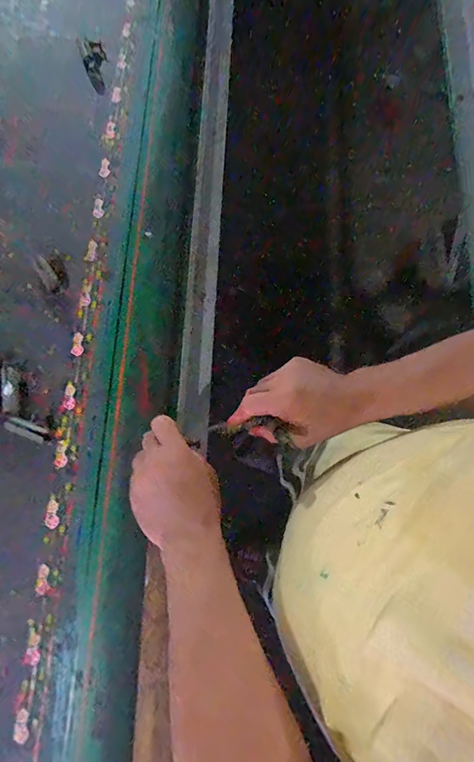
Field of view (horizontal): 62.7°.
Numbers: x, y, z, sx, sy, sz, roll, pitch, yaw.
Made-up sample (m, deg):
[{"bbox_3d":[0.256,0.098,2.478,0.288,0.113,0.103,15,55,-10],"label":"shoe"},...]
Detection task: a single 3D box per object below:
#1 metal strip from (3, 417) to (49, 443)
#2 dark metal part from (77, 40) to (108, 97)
[{"bbox_3d":[-0.281,0.063,0.519,0.054,0.010,0.020,22,77,6],"label":"metal strip"},{"bbox_3d":[-0.251,-0.564,0.696,0.042,0.012,0.123,-17,76,-4],"label":"dark metal part"}]

